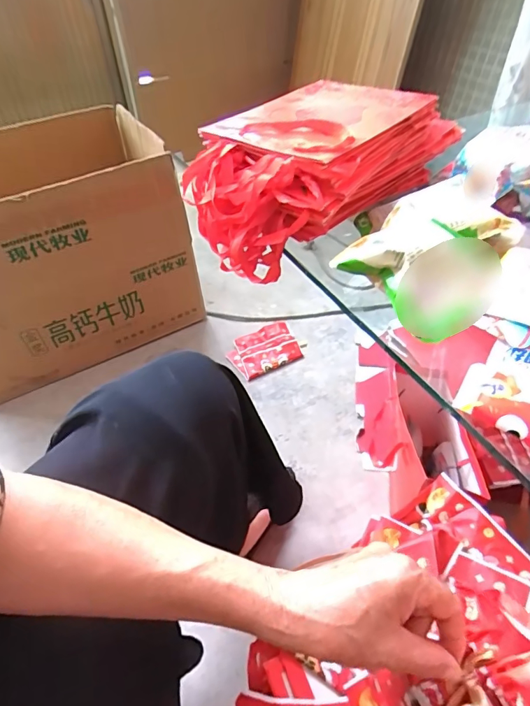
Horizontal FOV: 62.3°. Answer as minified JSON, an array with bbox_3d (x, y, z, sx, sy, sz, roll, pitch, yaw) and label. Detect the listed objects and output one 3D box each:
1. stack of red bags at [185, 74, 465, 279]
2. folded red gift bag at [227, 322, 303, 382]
[{"bbox_3d":[0.073,-0.245,0.594,0.208,0.137,0.351,33,55,30],"label":"stack of red bags"},{"bbox_3d":[-0.002,-0.010,1.049,0.163,0.037,0.121,-20,48,-16],"label":"folded red gift bag"}]

